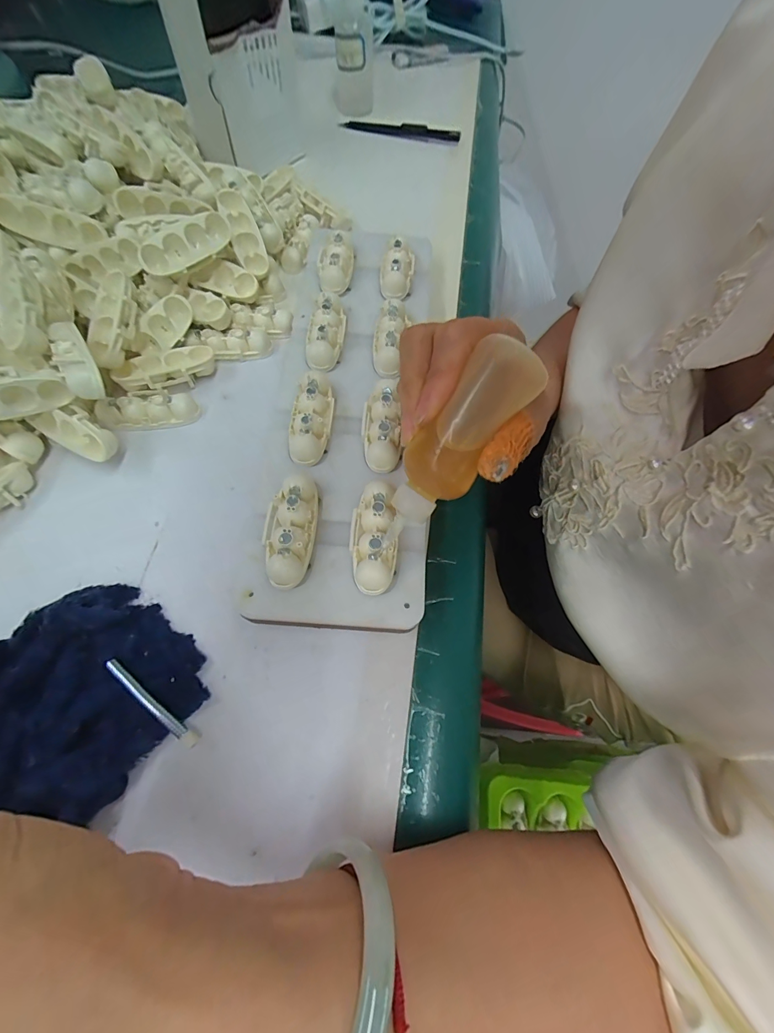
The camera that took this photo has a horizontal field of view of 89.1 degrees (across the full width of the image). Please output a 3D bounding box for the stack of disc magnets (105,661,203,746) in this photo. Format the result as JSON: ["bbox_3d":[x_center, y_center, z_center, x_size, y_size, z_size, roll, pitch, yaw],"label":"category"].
[{"bbox_3d":[-0.114,0.090,0.190,0.060,0.005,0.006,34,68,11],"label":"stack of disc magnets"}]

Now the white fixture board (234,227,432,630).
[{"bbox_3d":[-0.024,-0.084,0.255,0.099,0.029,0.297,4,66,-2],"label":"white fixture board"}]

